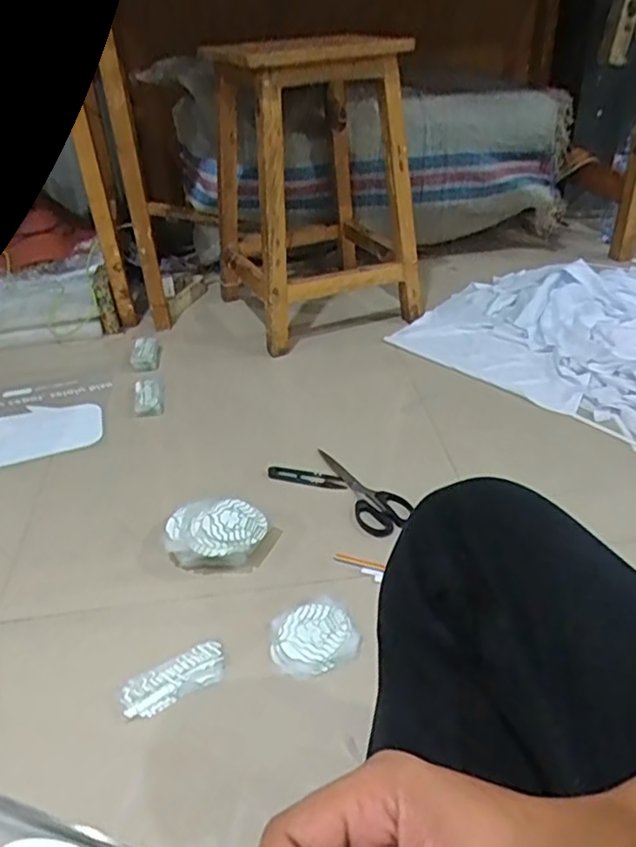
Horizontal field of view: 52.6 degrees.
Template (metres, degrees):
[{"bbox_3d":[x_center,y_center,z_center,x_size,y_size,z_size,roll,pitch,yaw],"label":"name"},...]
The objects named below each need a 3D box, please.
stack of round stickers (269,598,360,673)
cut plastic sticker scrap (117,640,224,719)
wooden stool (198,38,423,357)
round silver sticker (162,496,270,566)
[{"bbox_3d":[-0.007,0.234,0.702,0.090,0.012,0.083,-20,41,-24],"label":"stack of round stickers"},{"bbox_3d":[-0.149,0.265,0.668,0.110,0.004,0.048,-22,41,-26],"label":"cut plastic sticker scrap"},{"bbox_3d":[-0.017,-0.450,1.249,0.303,0.505,0.392,-18,40,-21],"label":"wooden stool"},{"bbox_3d":[-0.126,0.141,0.805,0.125,0.051,0.093,-3,35,1],"label":"round silver sticker"}]

